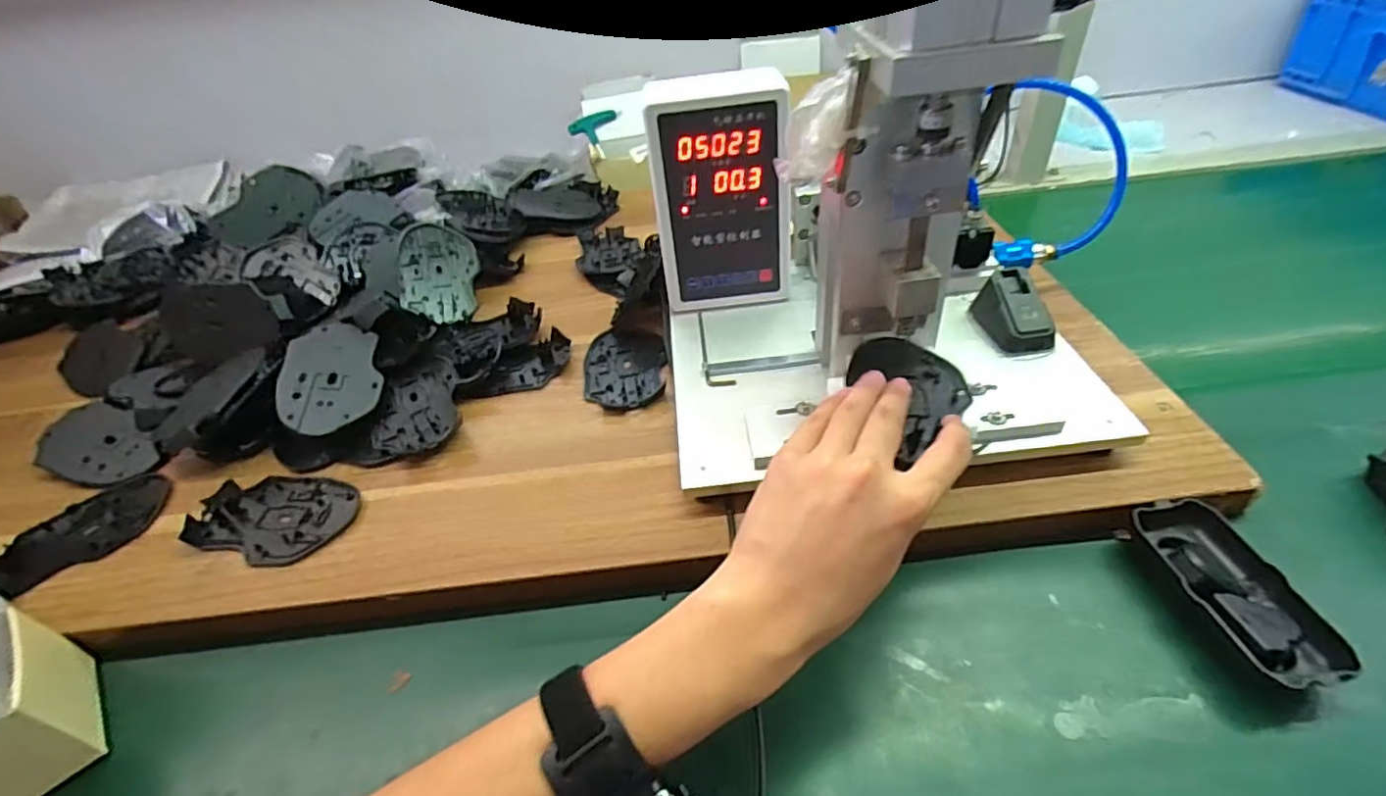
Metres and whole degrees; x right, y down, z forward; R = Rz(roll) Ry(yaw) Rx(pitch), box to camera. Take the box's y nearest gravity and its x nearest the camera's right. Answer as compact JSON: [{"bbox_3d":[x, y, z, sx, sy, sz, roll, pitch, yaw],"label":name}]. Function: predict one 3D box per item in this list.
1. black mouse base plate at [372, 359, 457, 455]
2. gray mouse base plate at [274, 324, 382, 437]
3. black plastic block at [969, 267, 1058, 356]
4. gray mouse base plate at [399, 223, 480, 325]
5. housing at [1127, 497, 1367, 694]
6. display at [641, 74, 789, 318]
[{"bbox_3d":[-0.230,0.006,0.508,0.065,0.019,0.094,-14,43,-8],"label":"black mouse base plate"},{"bbox_3d":[-0.297,-0.015,0.503,0.072,0.012,0.105,-2,58,-16],"label":"gray mouse base plate"},{"bbox_3d":[0.247,-0.063,0.473,0.043,0.043,0.062,-10,42,-3],"label":"black plastic block"},{"bbox_3d":[-0.253,-0.126,0.611,0.072,0.007,0.112,-3,68,-24],"label":"gray mouse base plate"},{"bbox_3d":[0.301,0.105,0.342,0.055,0.025,0.108,-10,42,-3],"label":"housing"},{"bbox_3d":[0.022,-0.155,0.500,0.109,0.174,0.036,-7,42,0],"label":"display"}]

